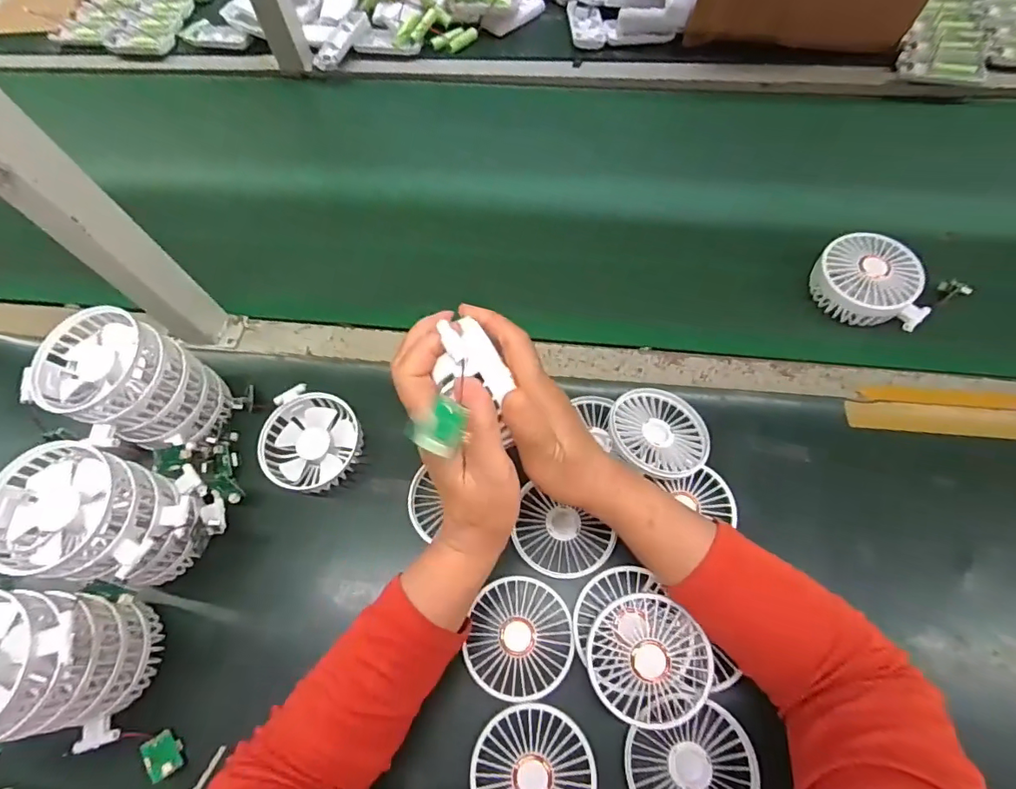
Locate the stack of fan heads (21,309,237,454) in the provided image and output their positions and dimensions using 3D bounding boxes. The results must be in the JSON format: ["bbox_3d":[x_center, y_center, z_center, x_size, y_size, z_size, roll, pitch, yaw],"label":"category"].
[{"bbox_3d":[-0.325,-0.002,0.452,0.102,0.112,0.095,16,67,10],"label":"stack of fan heads"}]

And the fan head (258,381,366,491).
[{"bbox_3d":[-0.184,0.043,0.478,0.092,0.027,0.087,-1,65,2],"label":"fan head"}]

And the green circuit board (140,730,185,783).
[{"bbox_3d":[-0.260,0.272,0.390,0.024,0.006,0.030,-24,61,-38],"label":"green circuit board"}]

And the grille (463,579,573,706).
[{"bbox_3d":[0.011,0.190,0.404,0.076,0.005,0.084,20,68,12],"label":"grille"}]

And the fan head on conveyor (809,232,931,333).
[{"bbox_3d":[0.351,-0.108,0.500,0.099,0.040,0.080,24,69,13],"label":"fan head on conveyor"}]

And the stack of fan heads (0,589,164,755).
[{"bbox_3d":[-0.327,0.195,0.368,0.100,0.124,0.095,4,65,5],"label":"stack of fan heads"}]

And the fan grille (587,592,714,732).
[{"bbox_3d":[0.103,0.193,0.378,0.084,0.015,0.084,-2,74,8],"label":"fan grille"}]

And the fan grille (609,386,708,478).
[{"bbox_3d":[0.134,0.032,0.458,0.087,0.012,0.085,19,53,1],"label":"fan grille"}]

